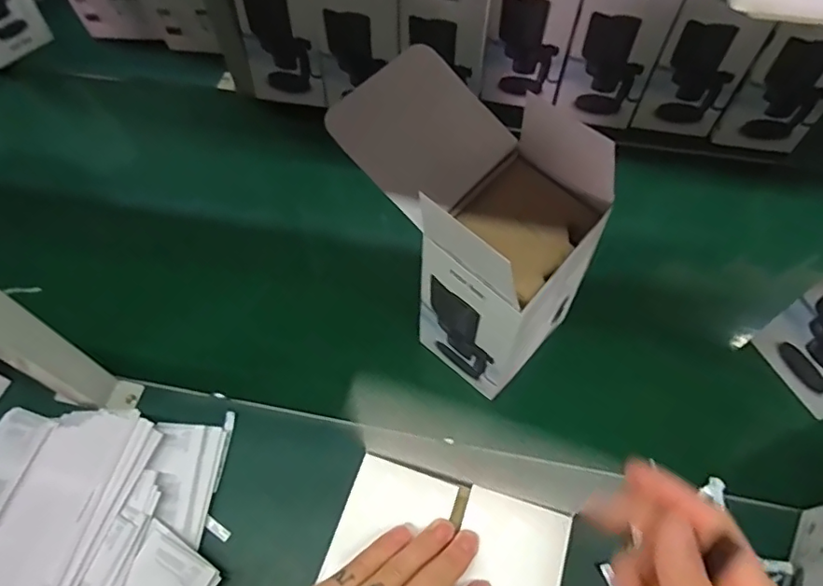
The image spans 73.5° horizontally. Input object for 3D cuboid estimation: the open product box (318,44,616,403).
[{"bbox_3d":[0.058,-0.062,0.577,0.226,0.277,0.152,40,65,20],"label":"open product box"}]

